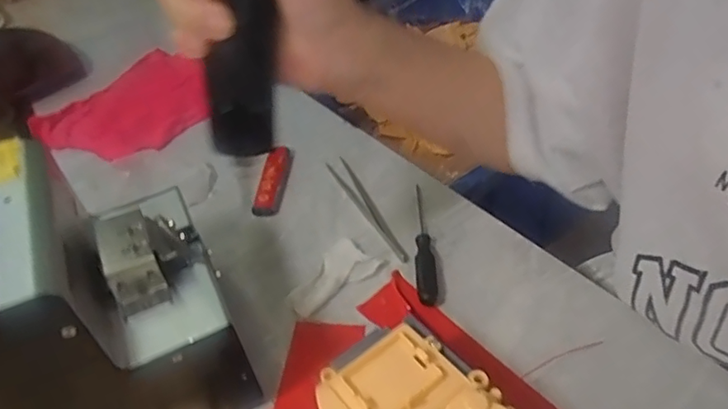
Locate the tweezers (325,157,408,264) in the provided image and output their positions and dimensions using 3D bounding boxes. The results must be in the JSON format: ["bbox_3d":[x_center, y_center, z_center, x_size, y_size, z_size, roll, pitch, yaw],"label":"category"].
[{"bbox_3d":[0.000,0.000,0.446,0.017,0.004,0.129,-20,45,-14],"label":"tweezers"}]

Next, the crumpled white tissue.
[{"bbox_3d":[-0.025,0.050,0.395,0.069,0.009,0.039,-30,48,-23],"label":"crumpled white tissue"}]

